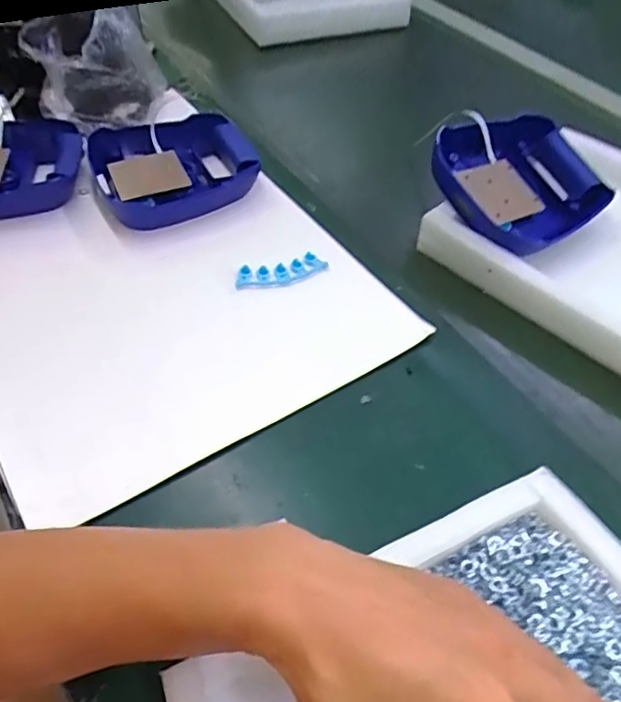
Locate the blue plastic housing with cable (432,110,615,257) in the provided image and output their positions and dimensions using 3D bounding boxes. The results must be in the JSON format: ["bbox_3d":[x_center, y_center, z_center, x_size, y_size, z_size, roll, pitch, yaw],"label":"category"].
[{"bbox_3d":[0.229,-0.183,0.648,0.175,0.039,0.171,-12,67,-17],"label":"blue plastic housing with cable"}]

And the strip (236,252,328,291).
[{"bbox_3d":[-0.030,-0.082,0.608,0.096,0.021,0.024,-13,51,-12],"label":"strip"}]

